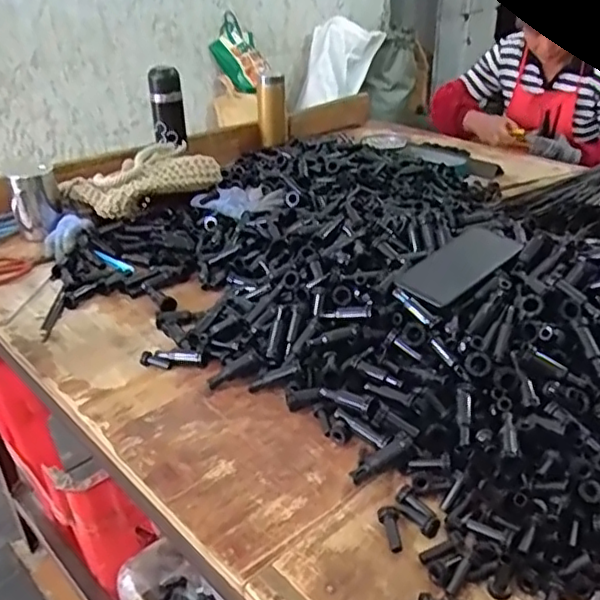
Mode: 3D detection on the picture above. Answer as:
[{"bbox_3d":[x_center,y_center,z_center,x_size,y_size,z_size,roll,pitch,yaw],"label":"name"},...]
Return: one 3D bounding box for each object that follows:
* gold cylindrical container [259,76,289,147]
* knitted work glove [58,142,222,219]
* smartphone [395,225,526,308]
[{"bbox_3d":[-0.063,-0.444,1.454,0.062,0.154,0.069,0,30,1],"label":"gold cylindrical container"},{"bbox_3d":[-0.276,-0.218,1.117,0.231,0.060,0.176,-25,37,-34],"label":"knitted work glove"},{"bbox_3d":[0.191,-0.042,0.736,0.156,0.008,0.079,-32,43,-27],"label":"smartphone"}]

